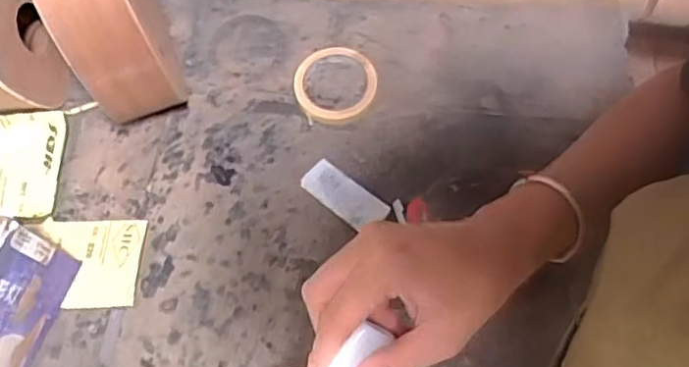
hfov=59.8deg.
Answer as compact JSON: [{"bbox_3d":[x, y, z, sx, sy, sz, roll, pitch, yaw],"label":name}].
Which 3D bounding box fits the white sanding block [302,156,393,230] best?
[{"bbox_3d":[0.000,0.013,0.678,0.100,0.008,0.041,34,73,16],"label":"white sanding block"}]

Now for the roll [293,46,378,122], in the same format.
[{"bbox_3d":[-0.010,-0.123,0.730,0.099,0.022,0.101,-1,67,3],"label":"roll"}]

